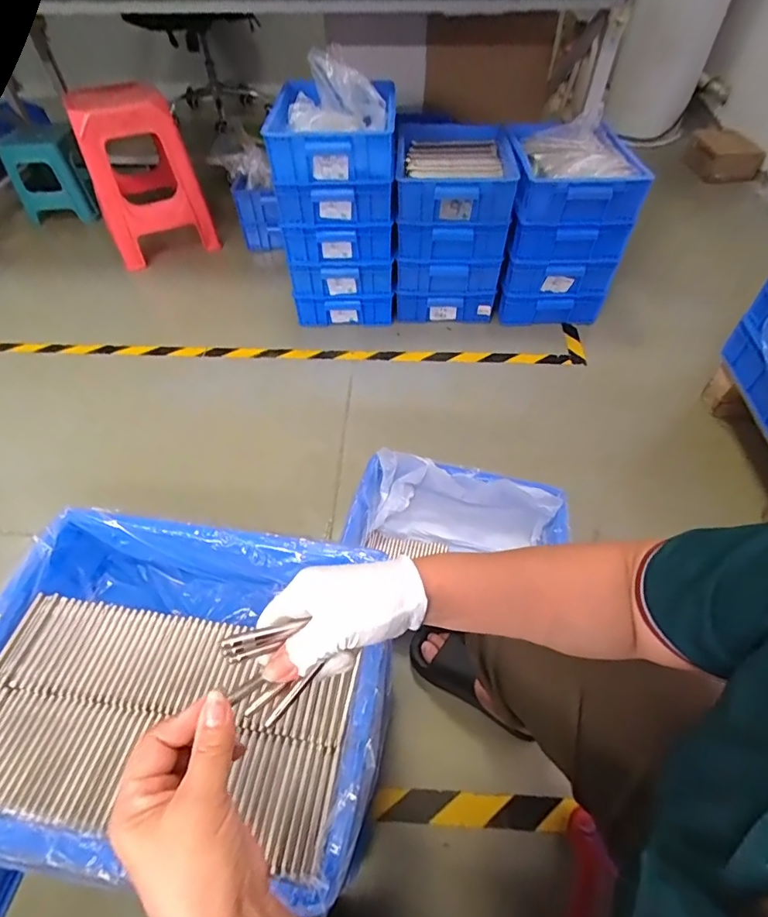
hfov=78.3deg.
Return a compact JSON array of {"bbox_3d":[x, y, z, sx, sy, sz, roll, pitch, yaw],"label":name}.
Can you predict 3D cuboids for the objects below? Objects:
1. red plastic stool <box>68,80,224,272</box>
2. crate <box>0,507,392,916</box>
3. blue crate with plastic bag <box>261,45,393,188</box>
[{"bbox_3d":[-0.777,-0.912,1.543,0.329,0.445,0.310,-20,54,-15],"label":"red plastic stool"},{"bbox_3d":[-0.212,0.232,0.499,0.416,0.121,0.297,6,52,5],"label":"crate"},{"bbox_3d":[-0.125,-0.844,1.152,0.295,0.186,0.367,0,51,0],"label":"blue crate with plastic bag"}]

